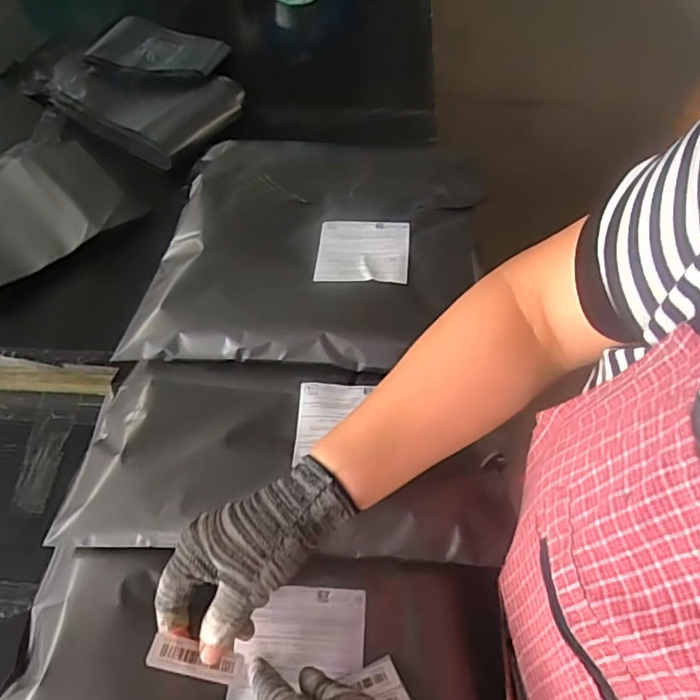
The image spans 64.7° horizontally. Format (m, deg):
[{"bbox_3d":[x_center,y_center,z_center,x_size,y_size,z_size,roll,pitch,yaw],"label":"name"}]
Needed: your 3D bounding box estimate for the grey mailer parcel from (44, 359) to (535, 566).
[{"bbox_3d":[-0.037,0.090,0.500,0.391,0.045,0.181,3,60,-1],"label":"grey mailer parcel"}]

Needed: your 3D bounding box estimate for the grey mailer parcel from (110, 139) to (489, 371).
[{"bbox_3d":[-0.027,-0.146,0.665,0.363,0.083,0.418,8,60,1],"label":"grey mailer parcel"}]

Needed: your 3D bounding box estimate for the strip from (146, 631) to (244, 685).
[{"bbox_3d":[-0.105,0.212,0.378,0.066,0.004,0.020,30,57,-22],"label":"strip"}]

